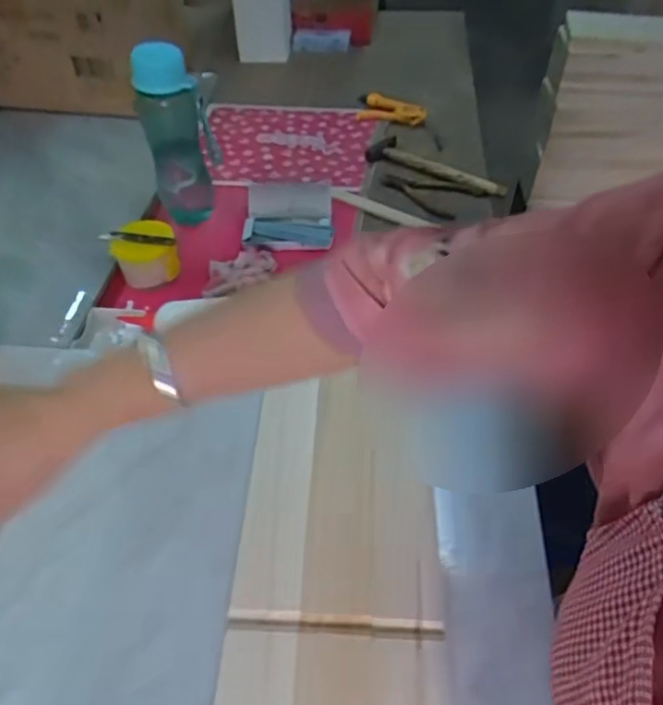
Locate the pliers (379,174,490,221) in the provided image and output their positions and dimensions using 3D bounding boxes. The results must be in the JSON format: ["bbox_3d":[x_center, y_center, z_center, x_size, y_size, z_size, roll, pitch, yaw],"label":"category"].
[{"bbox_3d":[0.148,-0.253,0.914,0.161,0.018,0.084,35,57,29],"label":"pliers"}]

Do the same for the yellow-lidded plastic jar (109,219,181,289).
[{"bbox_3d":[-0.247,-0.132,0.789,0.082,0.061,0.067,-13,48,-10],"label":"yellow-lidded plastic jar"}]

